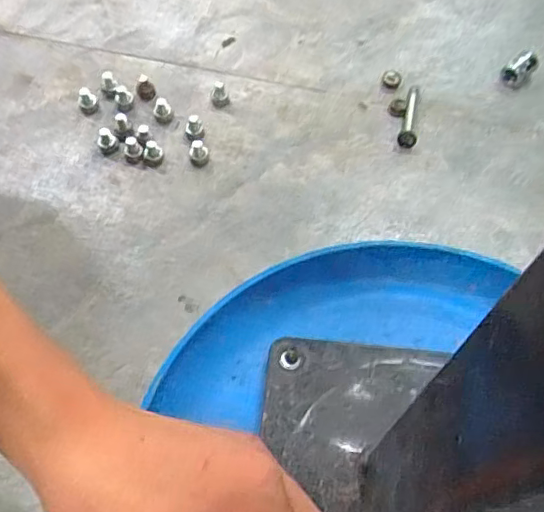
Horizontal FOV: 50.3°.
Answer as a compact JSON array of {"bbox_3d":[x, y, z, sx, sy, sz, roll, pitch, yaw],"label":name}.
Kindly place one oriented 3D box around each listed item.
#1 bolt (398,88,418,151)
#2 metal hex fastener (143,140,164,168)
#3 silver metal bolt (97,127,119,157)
[{"bbox_3d":[0.107,-0.110,0.447,0.013,0.012,0.065,12,60,6],"label":"bolt"},{"bbox_3d":[-0.087,-0.075,0.423,0.014,0.015,0.014,-14,61,-9],"label":"metal hex fastener"},{"bbox_3d":[-0.121,-0.084,0.428,0.014,0.018,0.015,0,60,-1],"label":"silver metal bolt"}]

